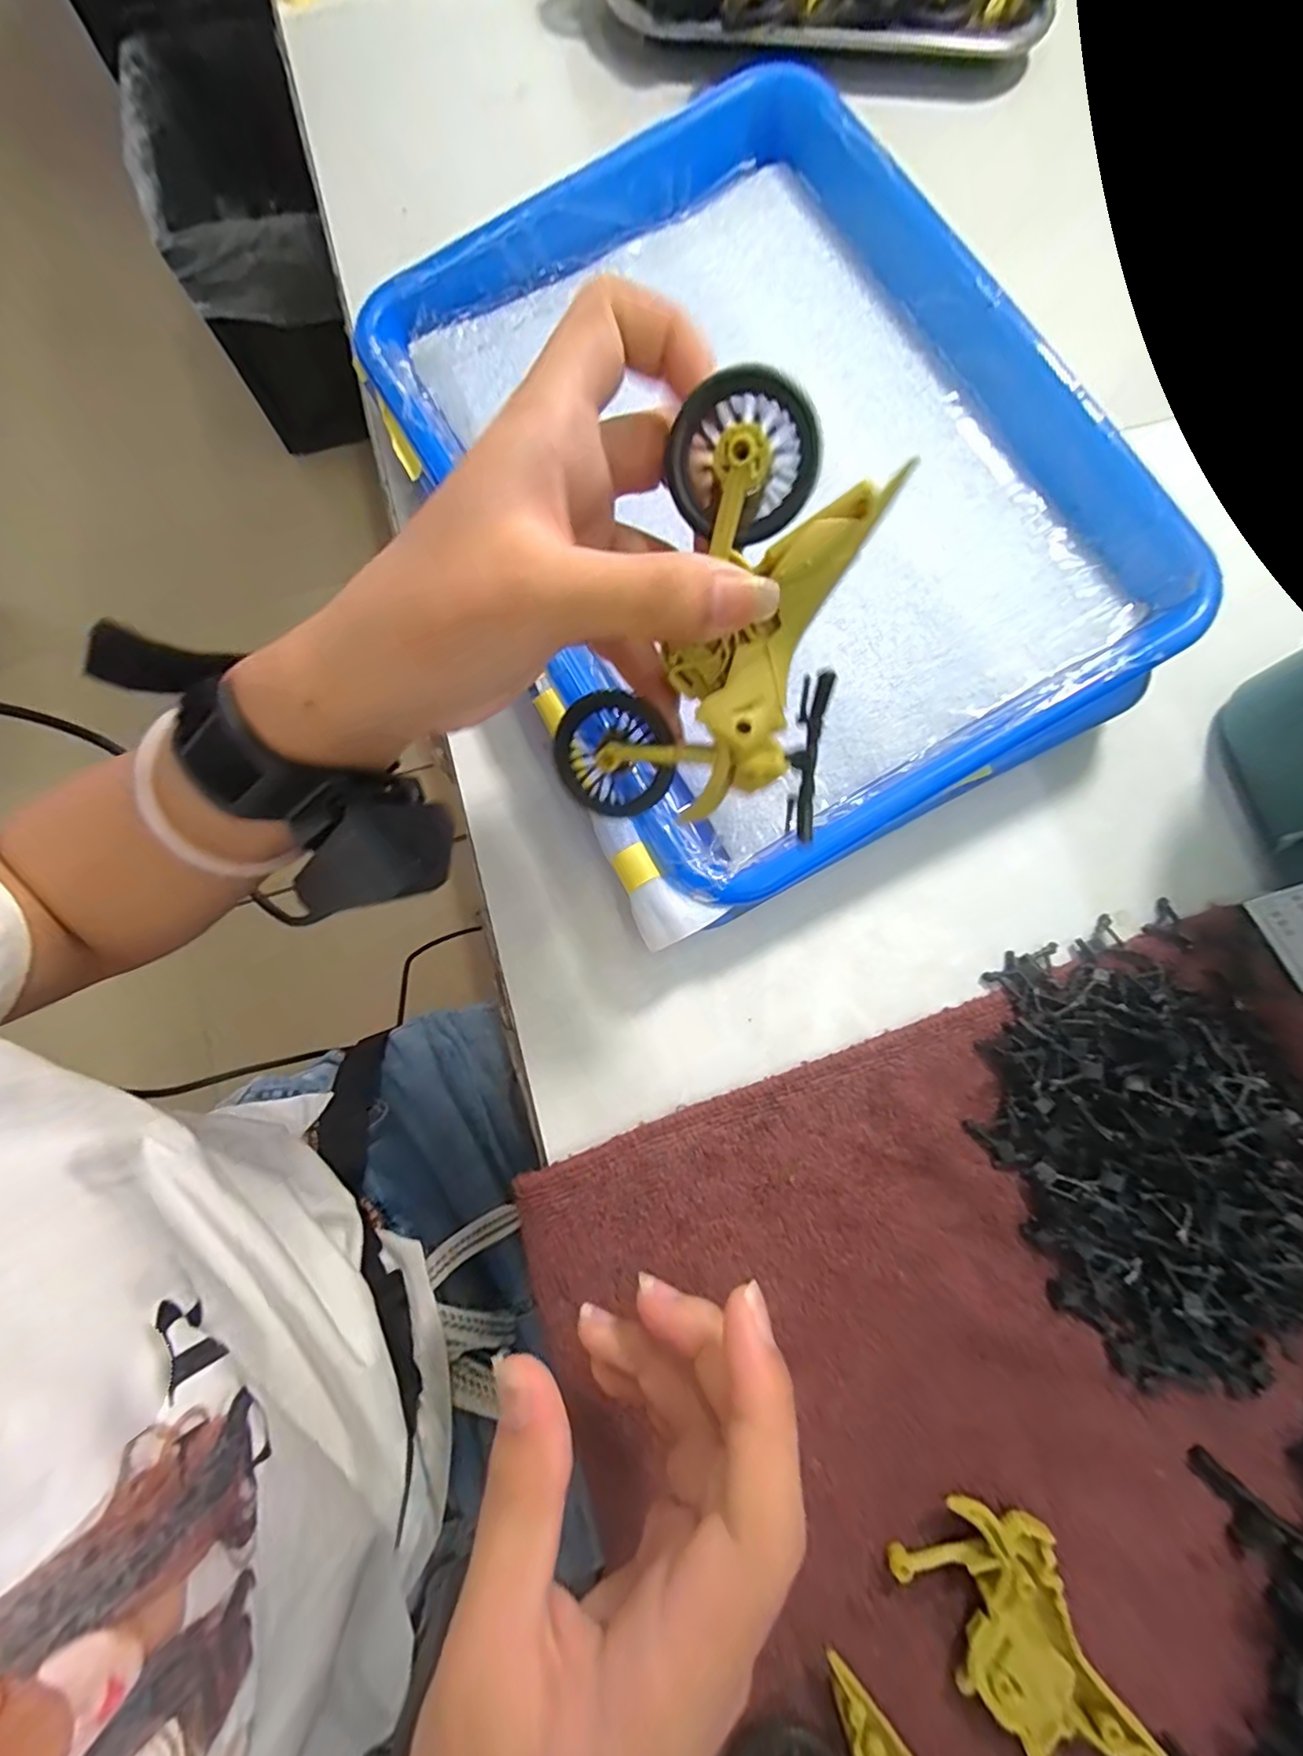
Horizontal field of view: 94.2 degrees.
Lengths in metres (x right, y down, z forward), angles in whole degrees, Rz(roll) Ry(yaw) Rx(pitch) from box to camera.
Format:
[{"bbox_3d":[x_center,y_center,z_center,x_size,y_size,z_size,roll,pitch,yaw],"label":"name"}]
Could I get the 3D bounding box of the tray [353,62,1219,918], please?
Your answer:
[{"bbox_3d":[0.054,-0.182,0.271,0.251,0.061,0.334,-27,81,-6],"label":"tray"}]

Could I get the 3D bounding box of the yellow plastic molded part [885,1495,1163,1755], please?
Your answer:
[{"bbox_3d":[0.127,0.261,0.205,0.049,0.013,0.096,-32,81,-7],"label":"yellow plastic molded part"}]

